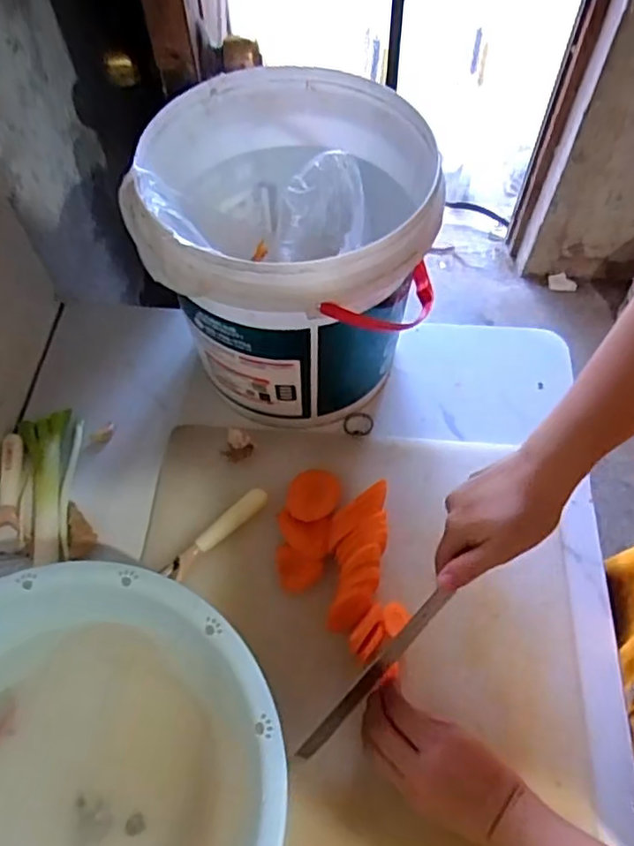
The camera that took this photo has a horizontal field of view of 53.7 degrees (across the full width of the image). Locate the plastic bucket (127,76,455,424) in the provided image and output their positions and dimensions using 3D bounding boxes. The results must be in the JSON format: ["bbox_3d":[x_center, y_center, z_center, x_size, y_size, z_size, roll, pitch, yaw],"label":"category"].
[{"bbox_3d":[-0.023,-0.156,0.630,0.252,0.258,0.258,0,59,-1],"label":"plastic bucket"}]

